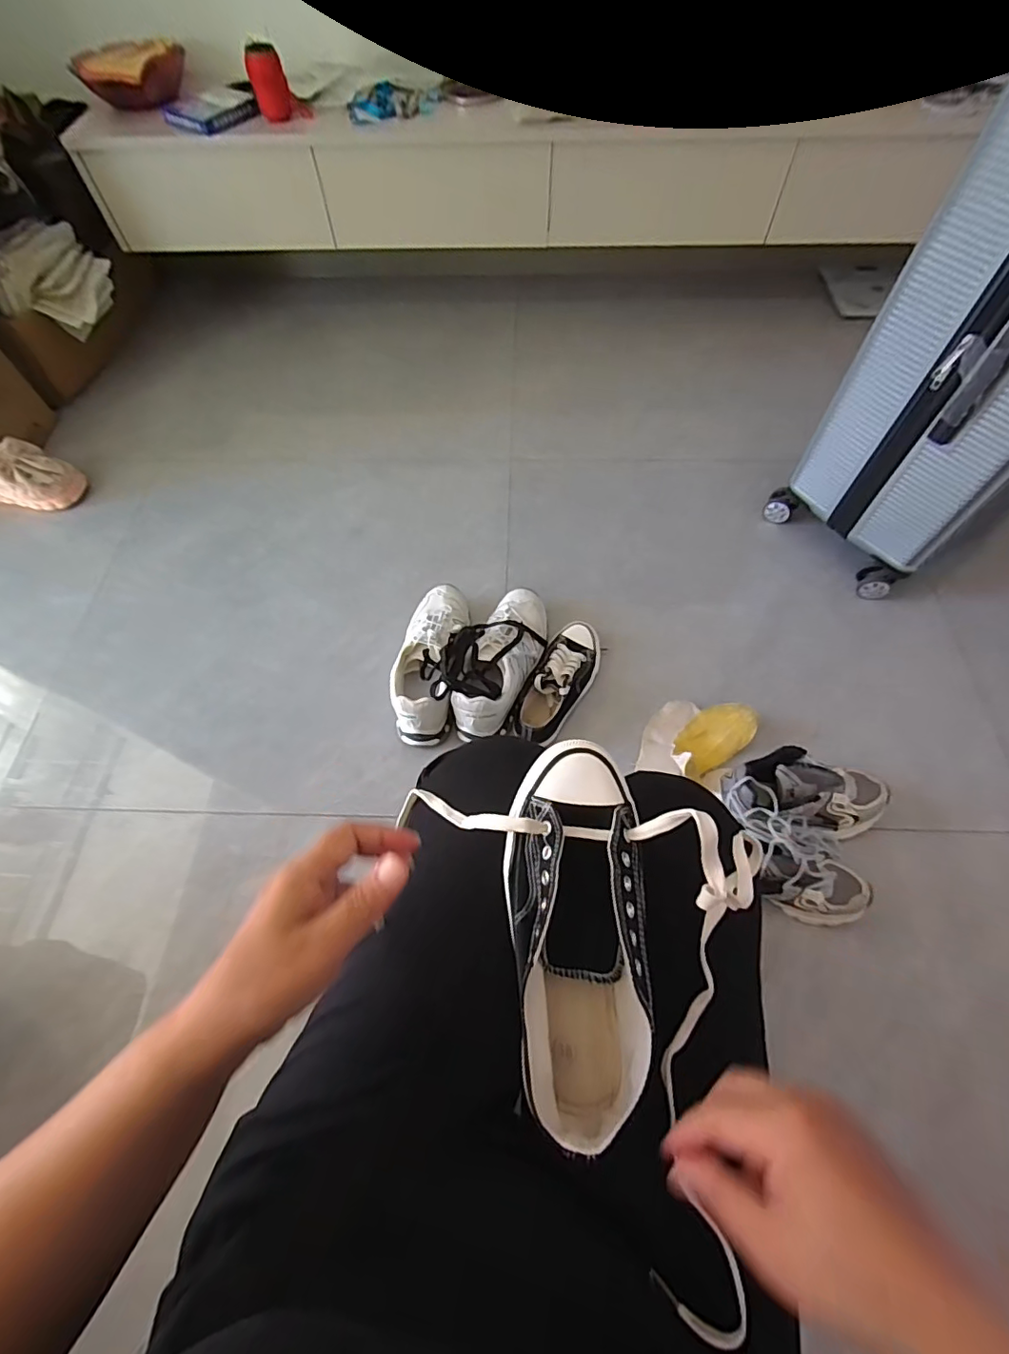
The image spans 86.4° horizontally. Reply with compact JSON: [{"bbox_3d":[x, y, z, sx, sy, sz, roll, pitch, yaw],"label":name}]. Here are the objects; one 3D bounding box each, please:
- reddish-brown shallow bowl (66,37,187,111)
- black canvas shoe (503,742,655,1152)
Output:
[{"bbox_3d":[-0.789,-1.262,1.145,0.144,0.101,0.198,7,62,6],"label":"reddish-brown shallow bowl"},{"bbox_3d":[0.047,0.161,0.344,0.087,0.085,0.233,-1,75,-1],"label":"black canvas shoe"}]

